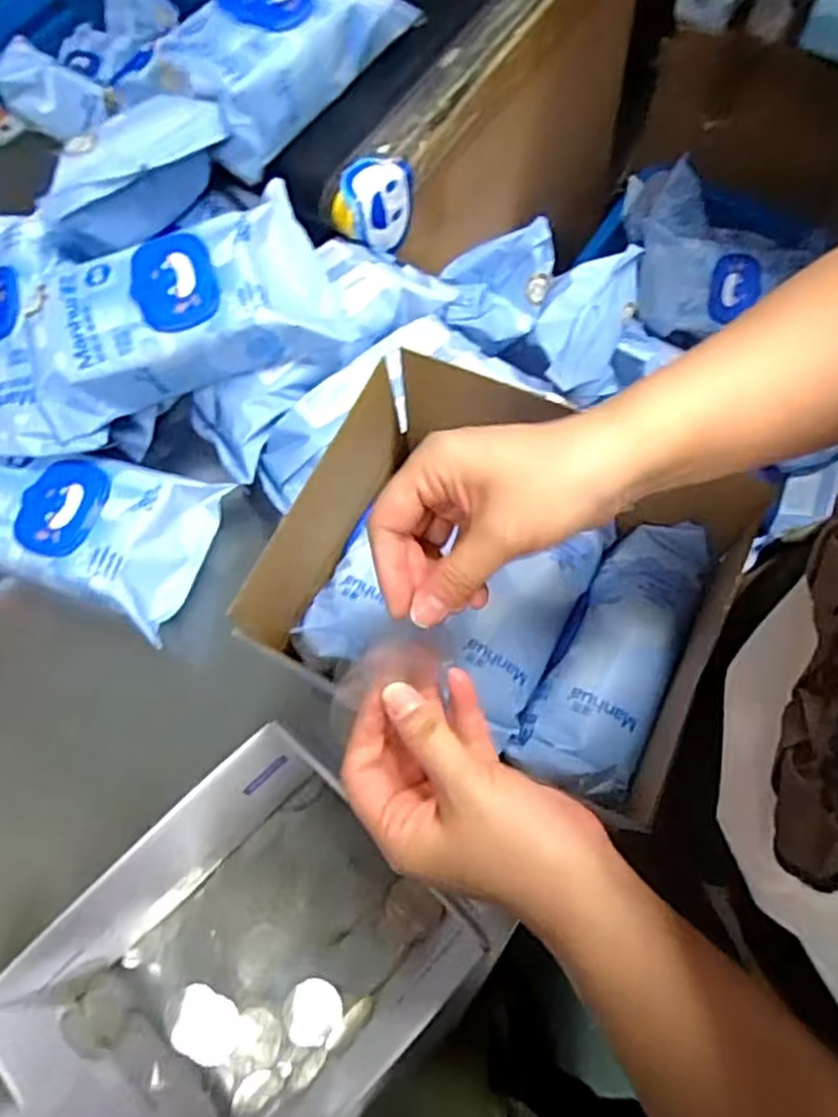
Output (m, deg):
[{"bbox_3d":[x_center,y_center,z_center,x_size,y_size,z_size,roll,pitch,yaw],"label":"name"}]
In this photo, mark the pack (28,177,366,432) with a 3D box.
[{"bbox_3d":[-0.187,-0.194,0.589,0.245,0.077,0.127,-23,72,-6],"label":"pack"}]

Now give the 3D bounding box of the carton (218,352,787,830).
[{"bbox_3d":[0.051,0.002,0.460,0.287,0.093,0.221,21,73,9],"label":"carton"}]

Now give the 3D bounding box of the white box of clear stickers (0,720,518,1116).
[{"bbox_3d":[-0.111,0.263,0.483,0.207,0.103,0.247,37,76,13],"label":"white box of clear stickers"}]

